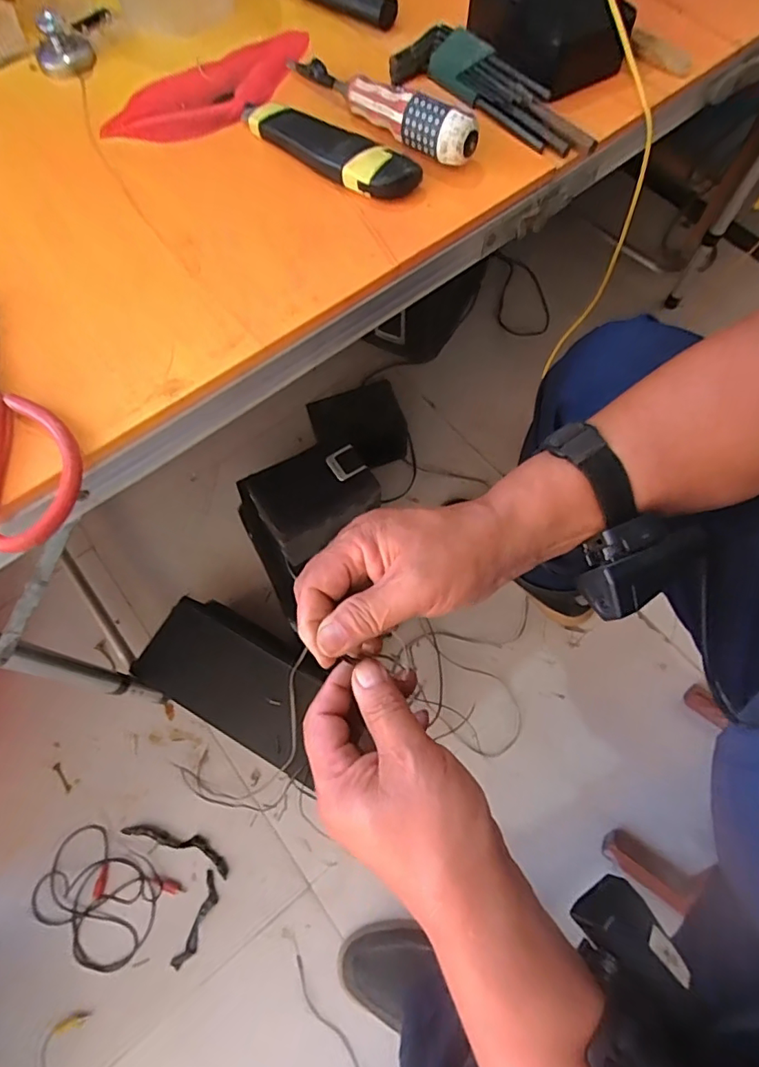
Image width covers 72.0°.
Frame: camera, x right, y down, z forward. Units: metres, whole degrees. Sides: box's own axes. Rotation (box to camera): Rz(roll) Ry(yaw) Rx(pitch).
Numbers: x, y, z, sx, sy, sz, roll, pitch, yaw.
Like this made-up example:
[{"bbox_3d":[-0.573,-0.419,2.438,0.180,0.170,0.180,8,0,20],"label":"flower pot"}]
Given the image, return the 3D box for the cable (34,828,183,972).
[{"bbox_3d":[-0.355,0.466,0.665,0.164,0.010,0.120,28,70,10],"label":"cable"}]

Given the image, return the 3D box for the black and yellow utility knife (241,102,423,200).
[{"bbox_3d":[-0.043,-0.283,0.379,0.157,0.025,0.034,36,72,13],"label":"black and yellow utility knife"}]

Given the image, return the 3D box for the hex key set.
[{"bbox_3d":[0.089,-0.341,0.400,0.176,0.029,0.042,35,72,12],"label":"hex key set"}]

